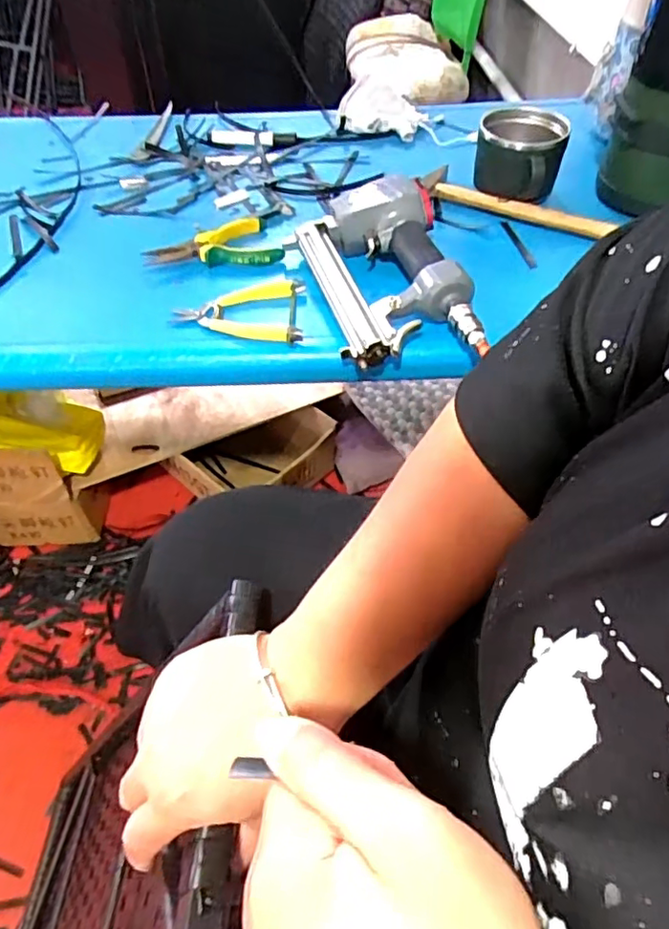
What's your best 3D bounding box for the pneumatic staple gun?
[{"bbox_3d":[0.048,-0.197,0.596,0.143,0.065,0.255,-6,50,-8],"label":"pneumatic staple gun"}]

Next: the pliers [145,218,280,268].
[{"bbox_3d":[-0.138,-0.260,0.681,0.150,0.022,0.096,-3,50,-5],"label":"pliers"}]

